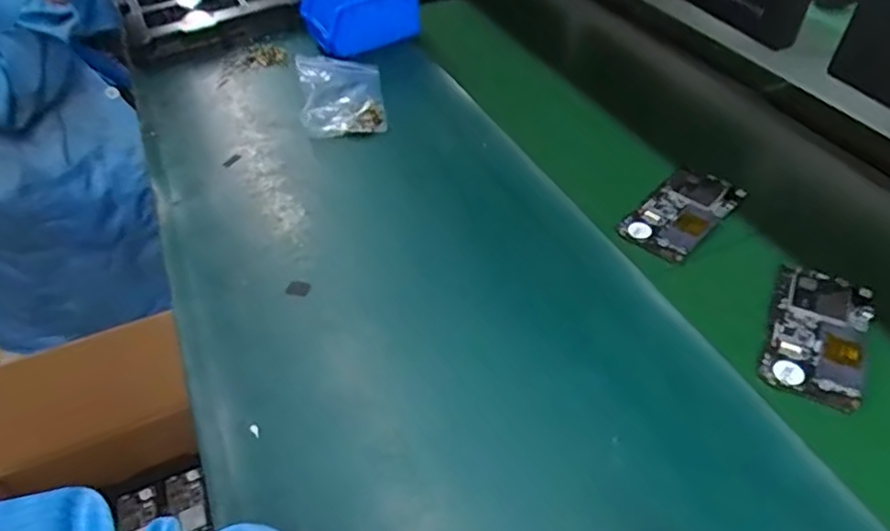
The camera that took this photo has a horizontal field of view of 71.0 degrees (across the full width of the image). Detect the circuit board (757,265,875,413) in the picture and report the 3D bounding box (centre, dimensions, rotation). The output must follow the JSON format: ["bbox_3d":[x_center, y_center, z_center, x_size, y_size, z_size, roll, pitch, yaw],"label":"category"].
[{"bbox_3d":[0.281,0.049,0.471,0.067,0.007,0.123,20,48,23],"label":"circuit board"}]

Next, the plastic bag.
[{"bbox_3d":[-0.120,-0.200,0.720,0.093,0.031,0.139,-8,43,-5],"label":"plastic bag"}]

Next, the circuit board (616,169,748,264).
[{"bbox_3d":[0.219,-0.051,0.572,0.115,0.012,0.064,-34,51,-29],"label":"circuit board"}]

